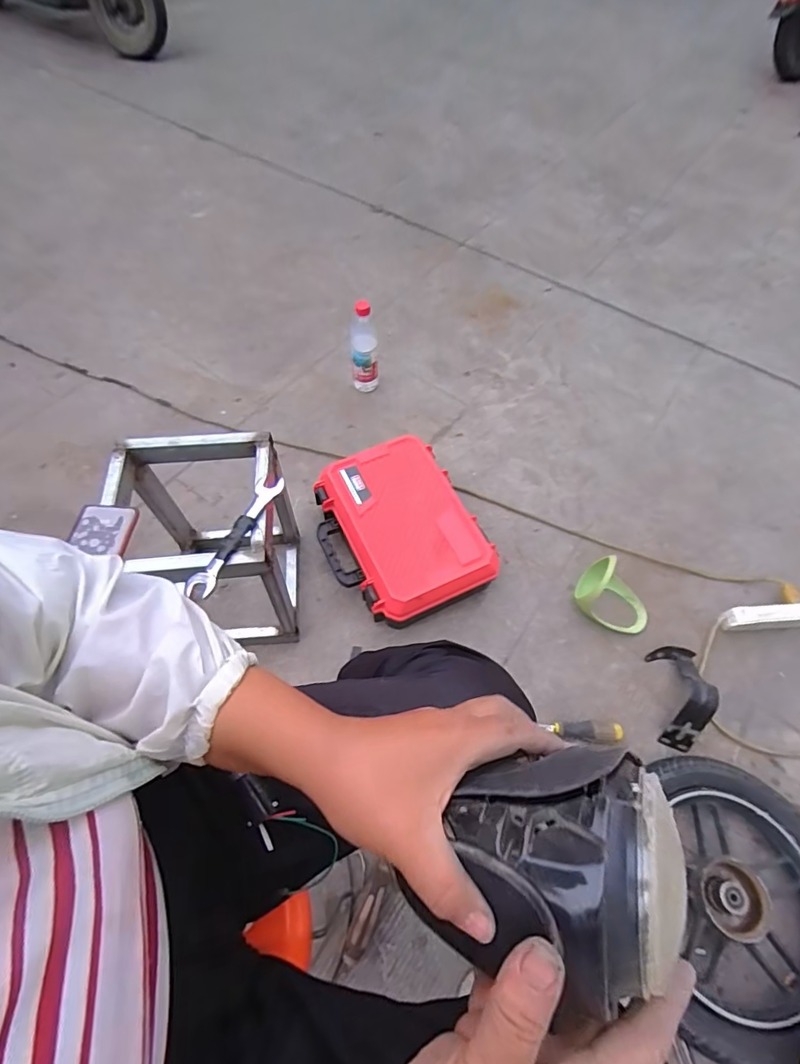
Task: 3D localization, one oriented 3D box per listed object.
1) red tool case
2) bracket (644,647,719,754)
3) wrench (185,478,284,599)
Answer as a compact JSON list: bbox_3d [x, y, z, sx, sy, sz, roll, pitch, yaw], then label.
[{"bbox_3d":[-0.007,-0.006,0.983,0.291,0.106,0.363,-22,63,-14],"label":"red tool case"},{"bbox_3d":[0.503,0.282,0.873,0.086,0.089,0.188,15,59,7],"label":"bracket"},{"bbox_3d":[-0.227,-0.001,0.674,0.036,0.016,0.200,20,61,9],"label":"wrench"}]

